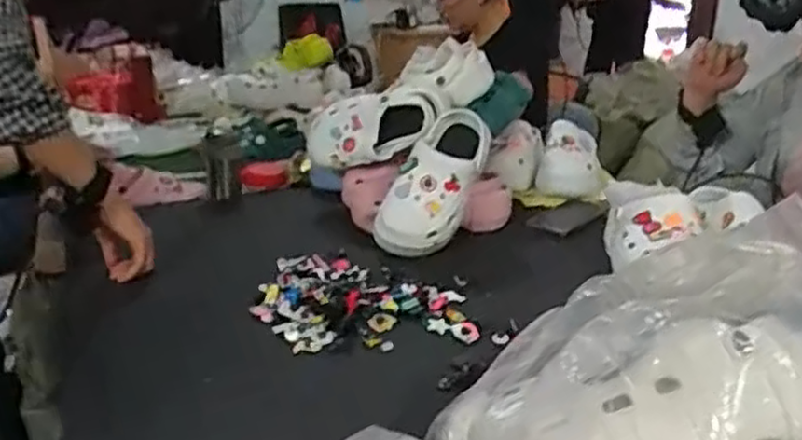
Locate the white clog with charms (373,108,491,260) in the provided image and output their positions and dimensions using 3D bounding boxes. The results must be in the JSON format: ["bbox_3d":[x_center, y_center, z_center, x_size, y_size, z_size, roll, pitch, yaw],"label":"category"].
[{"bbox_3d":[0.057,-0.061,1.099,0.105,0.101,0.246,13,59,31],"label":"white clog with charms"}]

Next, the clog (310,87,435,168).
[{"bbox_3d":[-0.046,-0.161,1.229,0.267,0.114,0.087,-14,8,34],"label":"clog"}]

